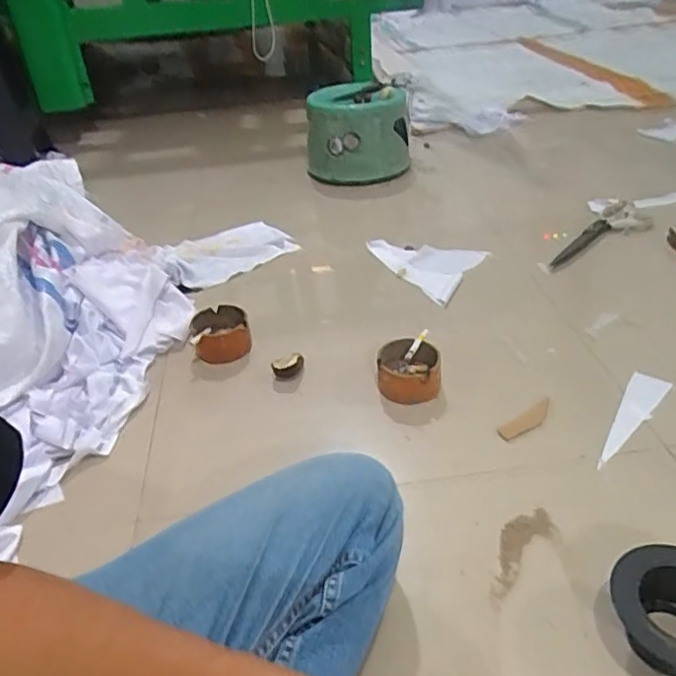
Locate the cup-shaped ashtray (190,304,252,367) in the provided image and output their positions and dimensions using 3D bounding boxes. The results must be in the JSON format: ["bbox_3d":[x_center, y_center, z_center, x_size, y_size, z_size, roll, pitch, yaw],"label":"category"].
[{"bbox_3d":[-0.175,-0.005,0.902,0.078,0.052,0.090,-16,35,-14],"label":"cup-shaped ashtray"}]

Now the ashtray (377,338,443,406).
[{"bbox_3d":[0.094,0.045,0.804,0.080,0.049,0.079,-1,34,6],"label":"ashtray"}]

